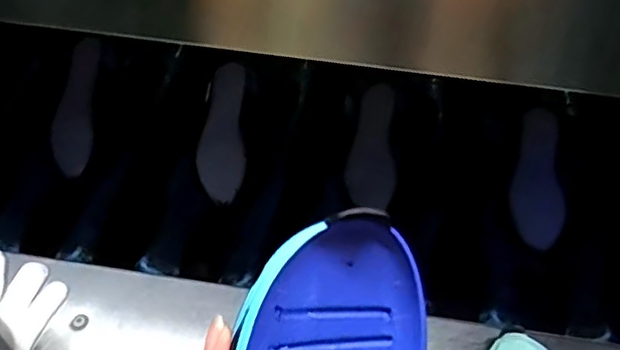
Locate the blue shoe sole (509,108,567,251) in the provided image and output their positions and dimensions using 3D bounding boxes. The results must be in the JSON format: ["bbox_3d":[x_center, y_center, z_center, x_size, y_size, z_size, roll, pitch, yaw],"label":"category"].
[{"bbox_3d":[0.279,-0.006,0.749,0.060,0.025,0.191,10,63,7],"label":"blue shoe sole"}]

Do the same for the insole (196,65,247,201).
[{"bbox_3d":[-0.107,-0.057,0.773,0.054,0.010,0.192,2,66,0],"label":"insole"}]

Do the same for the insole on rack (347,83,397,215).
[{"bbox_3d":[0.080,-0.041,0.776,0.057,0.014,0.179,6,63,3],"label":"insole on rack"}]

